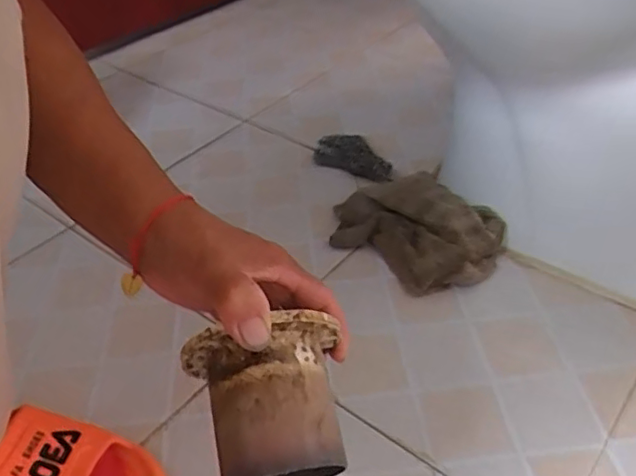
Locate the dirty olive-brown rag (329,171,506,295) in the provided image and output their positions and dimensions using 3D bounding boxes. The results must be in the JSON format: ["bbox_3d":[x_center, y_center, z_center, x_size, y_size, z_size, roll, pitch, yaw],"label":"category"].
[{"bbox_3d":[0.105,-0.013,0.660,0.129,0.052,0.186,-34,49,-31],"label":"dirty olive-brown rag"}]

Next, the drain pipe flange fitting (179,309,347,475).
[{"bbox_3d":[-0.026,0.088,0.328,0.085,0.075,0.090,-8,62,-10],"label":"drain pipe flange fitting"}]

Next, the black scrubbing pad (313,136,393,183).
[{"bbox_3d":[0.042,-0.107,0.784,0.018,0.046,0.124,-11,23,-42],"label":"black scrubbing pad"}]

